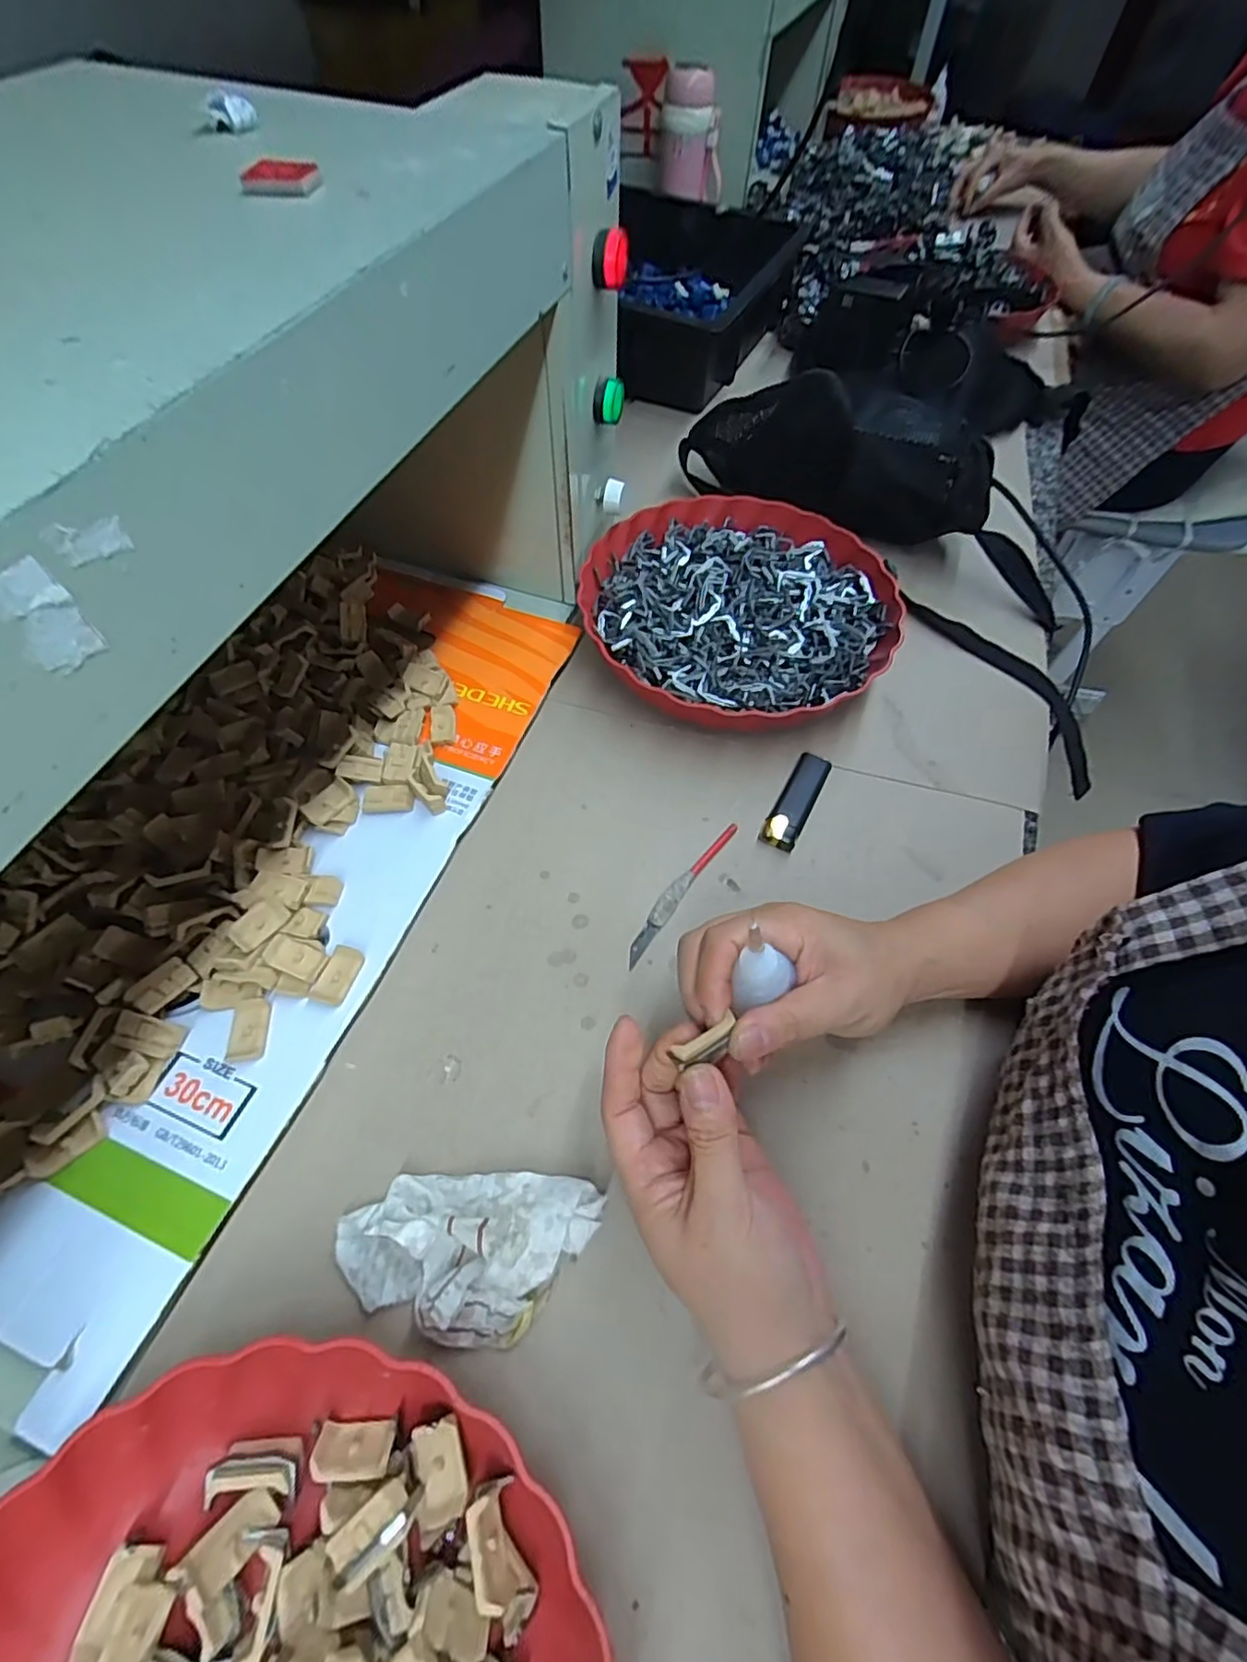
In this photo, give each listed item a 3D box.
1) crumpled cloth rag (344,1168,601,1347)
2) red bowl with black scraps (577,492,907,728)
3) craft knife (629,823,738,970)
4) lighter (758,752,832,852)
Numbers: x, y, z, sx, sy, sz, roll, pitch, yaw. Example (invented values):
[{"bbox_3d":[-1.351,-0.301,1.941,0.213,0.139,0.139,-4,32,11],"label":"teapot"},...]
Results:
[{"bbox_3d":[-0.074,0.195,0.292,0.120,0.034,0.066,4,59,-2],"label":"crumpled cloth rag"},{"bbox_3d":[0.084,-0.176,0.506,0.250,0.045,0.233,2,59,-3],"label":"red bowl with black scraps"},{"bbox_3d":[0.037,0.036,0.403,0.012,0.007,0.119,34,63,15],"label":"craft knife"},{"bbox_3d":[0.120,-0.021,0.437,0.024,0.008,0.080,27,61,12],"label":"lighter"}]

